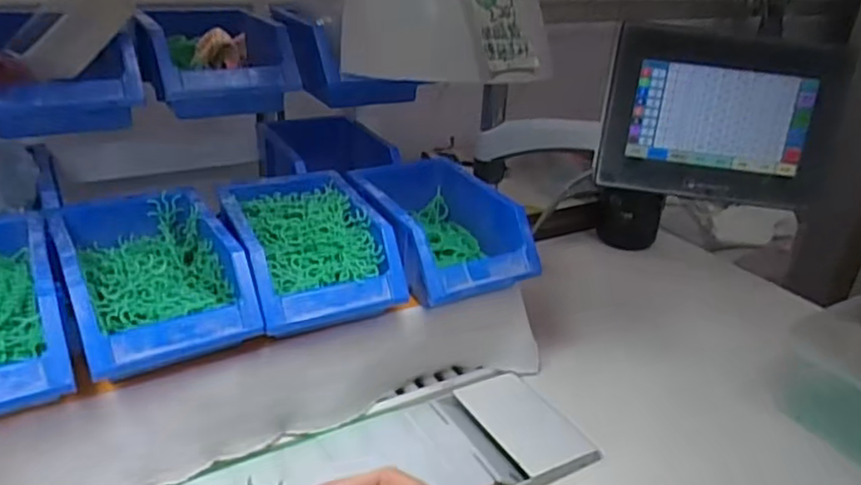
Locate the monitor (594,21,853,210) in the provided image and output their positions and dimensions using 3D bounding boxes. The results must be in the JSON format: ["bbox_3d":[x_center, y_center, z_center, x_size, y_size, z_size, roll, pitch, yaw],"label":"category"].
[{"bbox_3d":[0.254,-0.111,0.587,0.193,0.135,0.043,4,26,2],"label":"monitor"}]

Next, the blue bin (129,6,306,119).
[{"bbox_3d":[-0.208,-0.175,0.629,0.129,0.069,0.131,-11,30,-28],"label":"blue bin"}]

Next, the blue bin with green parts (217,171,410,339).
[{"bbox_3d":[-0.114,0.001,0.591,0.124,0.066,0.185,-10,29,-26],"label":"blue bin with green parts"}]

